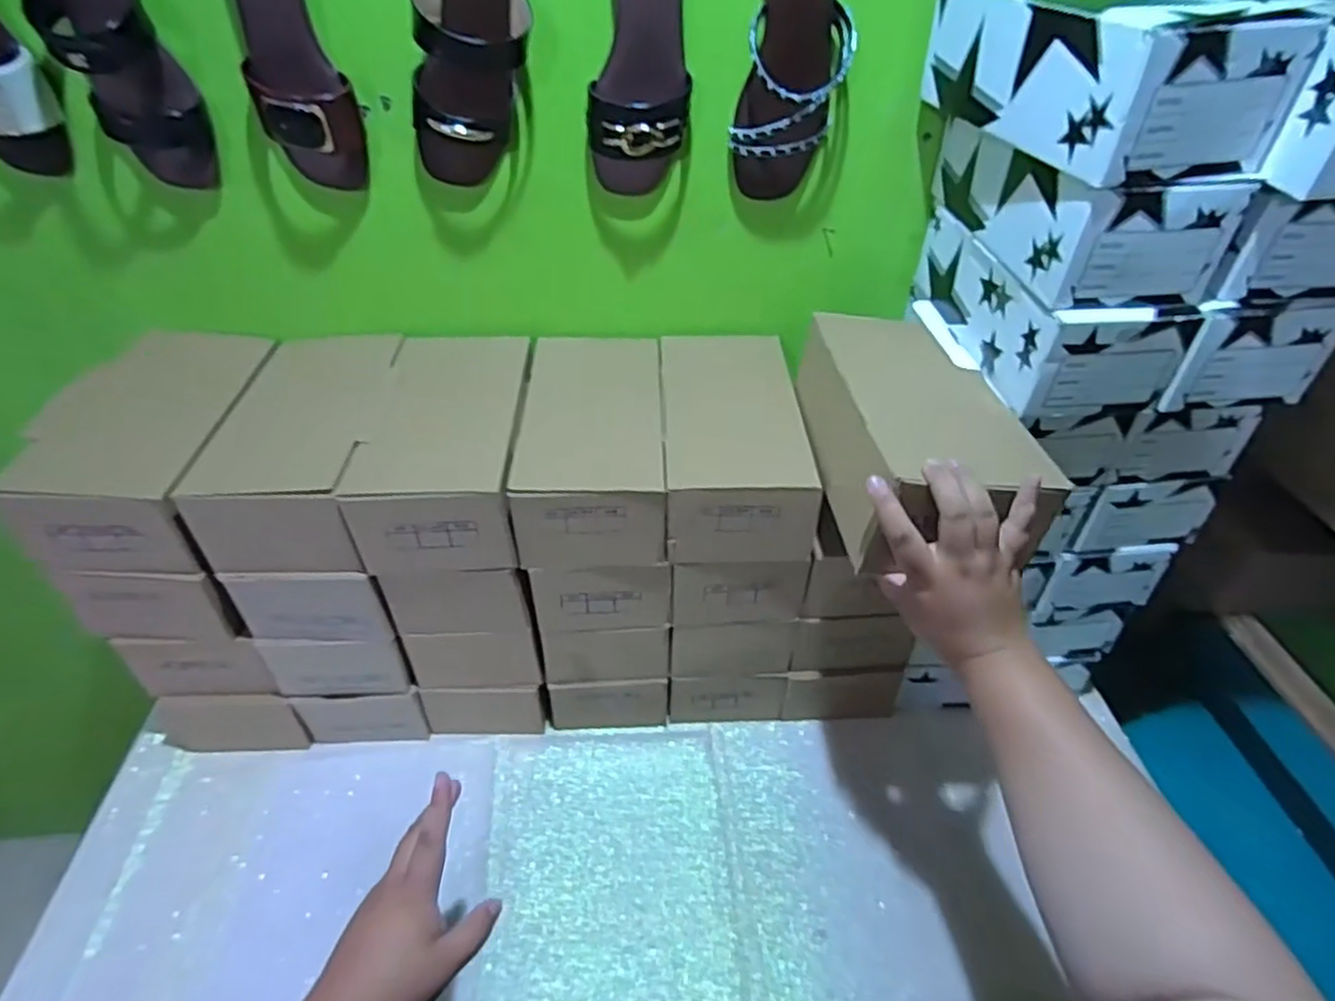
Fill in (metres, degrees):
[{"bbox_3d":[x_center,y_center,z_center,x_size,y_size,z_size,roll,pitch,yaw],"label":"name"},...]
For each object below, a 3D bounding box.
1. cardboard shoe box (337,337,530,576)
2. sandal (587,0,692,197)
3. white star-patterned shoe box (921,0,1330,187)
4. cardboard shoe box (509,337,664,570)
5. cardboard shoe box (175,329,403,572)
[{"bbox_3d":[-0.220,-0.057,0.723,0.141,0.101,0.264,-1,41,-4],"label":"cardboard shoe box"},{"bbox_3d":[-0.024,-0.394,0.620,0.089,0.234,0.058,2,41,-1],"label":"sandal"},{"bbox_3d":[0.323,-0.337,0.541,0.129,0.100,0.257,-4,41,-8],"label":"white star-patterned shoe box"},{"bbox_3d":[-0.077,-0.061,0.743,0.141,0.102,0.267,0,41,-4],"label":"cardboard shoe box"},{"bbox_3d":[-0.368,-0.058,0.740,0.153,0.107,0.280,-1,41,-5],"label":"cardboard shoe box"}]

